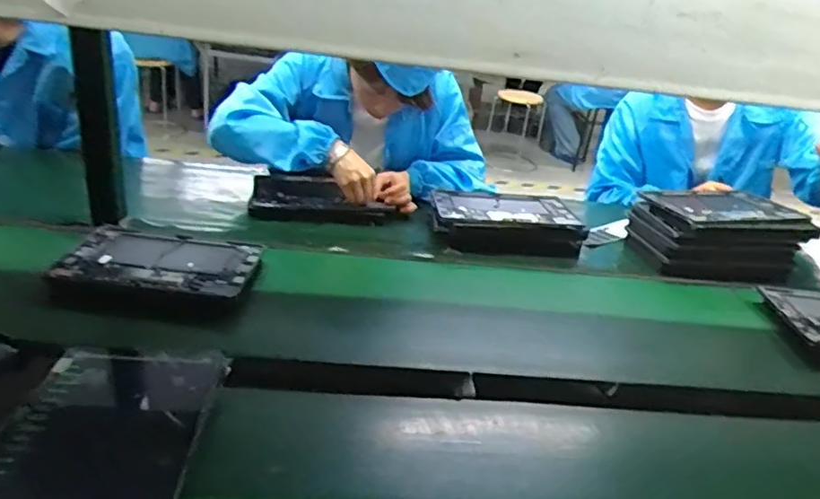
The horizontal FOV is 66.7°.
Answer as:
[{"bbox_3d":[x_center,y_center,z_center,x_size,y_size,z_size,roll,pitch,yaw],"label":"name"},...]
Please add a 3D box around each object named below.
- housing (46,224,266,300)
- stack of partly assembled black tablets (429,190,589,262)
[{"bbox_3d":[-0.347,0.017,0.877,0.253,0.017,0.159,4,26,-3],"label":"housing"},{"bbox_3d":[0.172,-0.050,1.128,0.260,0.063,0.197,4,27,-4],"label":"stack of partly assembled black tablets"}]

